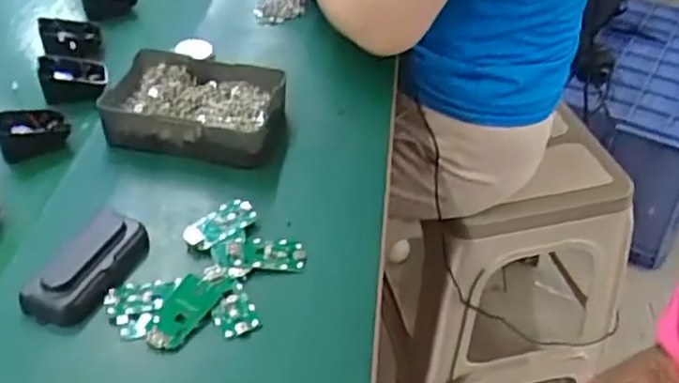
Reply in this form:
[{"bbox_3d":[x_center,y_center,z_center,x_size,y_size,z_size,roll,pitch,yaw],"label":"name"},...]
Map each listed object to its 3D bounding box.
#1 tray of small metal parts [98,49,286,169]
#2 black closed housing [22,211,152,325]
[{"bbox_3d":[-0.139,-0.087,0.684,0.170,0.039,0.125,8,41,7],"label":"tray of small metal parts"},{"bbox_3d":[-0.197,0.054,0.536,0.063,0.023,0.108,17,43,17],"label":"black closed housing"}]

